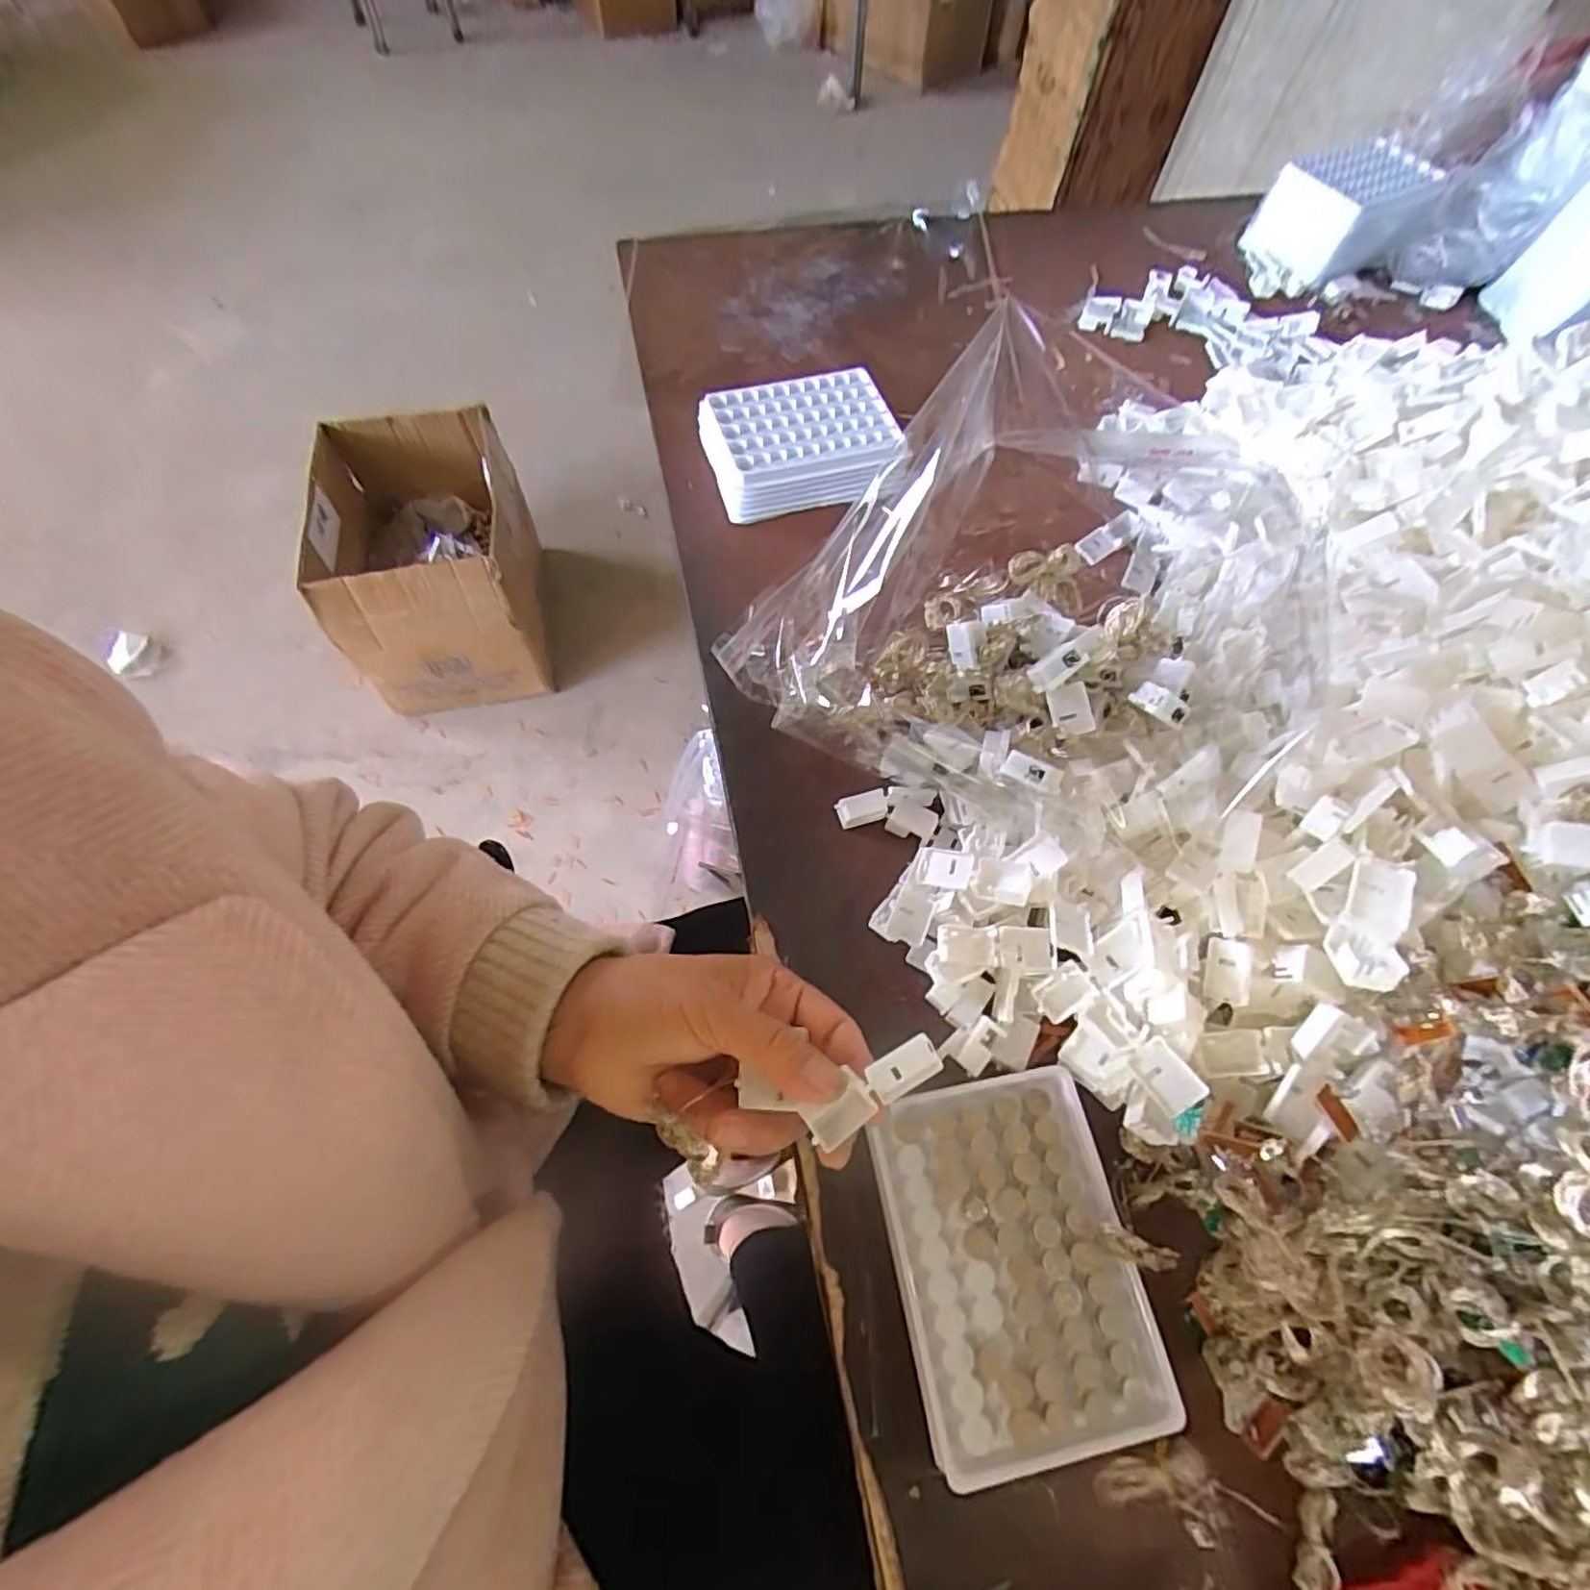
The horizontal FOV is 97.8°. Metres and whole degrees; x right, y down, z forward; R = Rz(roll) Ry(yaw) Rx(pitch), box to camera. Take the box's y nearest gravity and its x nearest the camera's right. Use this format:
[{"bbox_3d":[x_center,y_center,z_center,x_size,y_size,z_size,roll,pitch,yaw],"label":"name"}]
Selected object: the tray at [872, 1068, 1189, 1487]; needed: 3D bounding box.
[{"bbox_3d":[0.090,0.191,0.290,0.097,0.026,0.129,-9,64,-6],"label":"tray"}]

